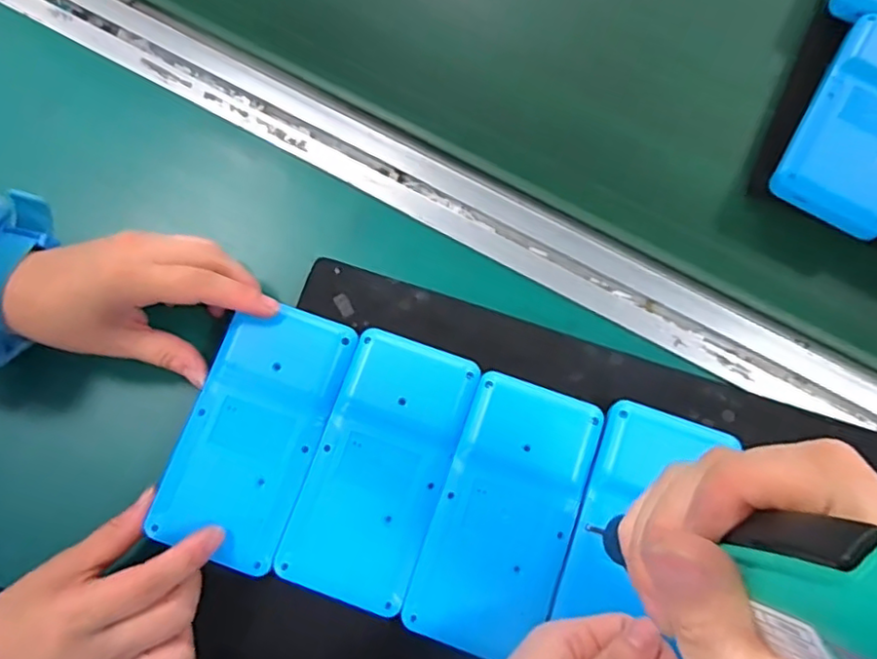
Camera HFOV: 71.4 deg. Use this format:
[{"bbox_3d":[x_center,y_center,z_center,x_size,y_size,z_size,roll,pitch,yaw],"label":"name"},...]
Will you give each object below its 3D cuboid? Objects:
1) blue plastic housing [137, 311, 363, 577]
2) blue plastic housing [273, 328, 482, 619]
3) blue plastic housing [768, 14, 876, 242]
[{"bbox_3d":[-0.098,0.053,0.323,0.069,0.012,0.134,19,79,5],"label":"blue plastic housing"},{"bbox_3d":[-0.031,0.072,0.321,0.068,0.014,0.136,19,79,5],"label":"blue plastic housing"},{"bbox_3d":[0.263,-0.124,0.379,0.070,0.034,0.134,29,80,7],"label":"blue plastic housing"}]

